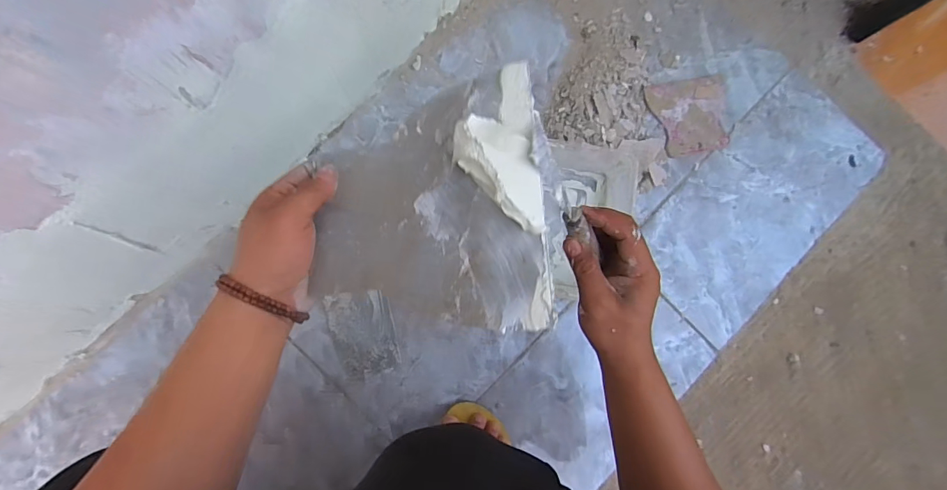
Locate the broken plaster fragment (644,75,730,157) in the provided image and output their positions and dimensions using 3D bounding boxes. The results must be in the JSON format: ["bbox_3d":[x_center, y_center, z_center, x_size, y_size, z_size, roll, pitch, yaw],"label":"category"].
[{"bbox_3d":[0.318,-0.187,0.622,0.117,0.006,0.108,-11,86,-5],"label":"broken plaster fragment"}]

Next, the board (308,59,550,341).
[{"bbox_3d":[-0.037,-0.035,0.308,0.179,0.028,0.179,-2,78,18],"label":"board"}]

